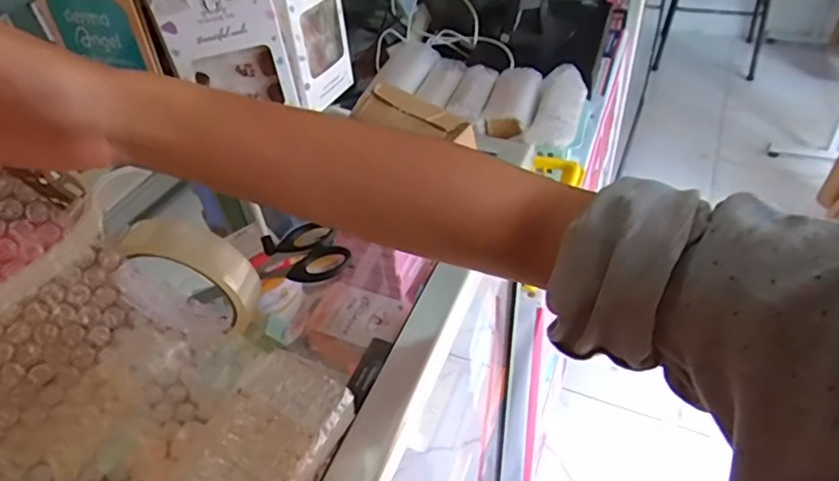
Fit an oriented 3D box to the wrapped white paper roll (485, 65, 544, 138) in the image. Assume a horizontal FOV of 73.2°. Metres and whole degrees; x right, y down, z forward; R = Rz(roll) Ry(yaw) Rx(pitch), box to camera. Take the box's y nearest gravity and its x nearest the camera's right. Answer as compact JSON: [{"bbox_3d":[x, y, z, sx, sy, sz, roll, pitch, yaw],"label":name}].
[{"bbox_3d":[0.141,-0.205,0.825,0.062,0.048,0.125,10,46,16],"label":"wrapped white paper roll"}]

